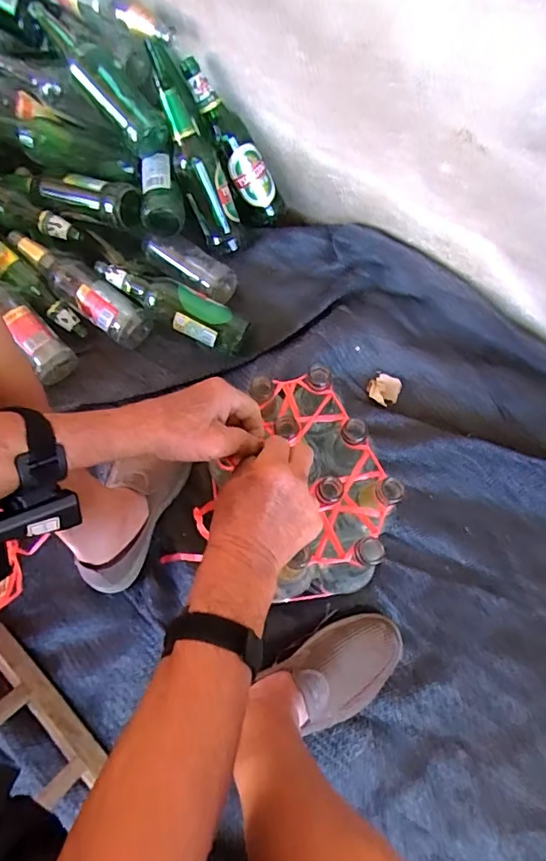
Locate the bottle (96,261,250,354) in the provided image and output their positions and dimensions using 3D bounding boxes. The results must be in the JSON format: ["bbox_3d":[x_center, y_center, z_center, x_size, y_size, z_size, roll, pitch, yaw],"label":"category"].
[{"bbox_3d":[-0.159,-0.210,0.851,0.256,0.070,0.084,34,75,12],"label":"bottle"}]

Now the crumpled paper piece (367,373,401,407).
[{"bbox_3d":[0.178,-0.067,0.826,0.051,0.012,0.055,0,73,1],"label":"crumpled paper piece"}]

